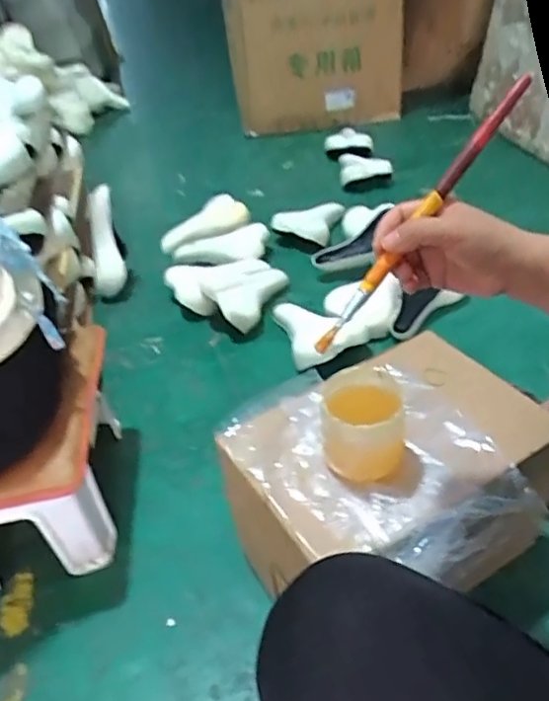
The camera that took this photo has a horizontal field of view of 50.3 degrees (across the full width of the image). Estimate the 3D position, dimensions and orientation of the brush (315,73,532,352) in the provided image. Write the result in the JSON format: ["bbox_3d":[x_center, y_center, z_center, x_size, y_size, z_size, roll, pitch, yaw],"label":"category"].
[{"bbox_3d":[0.123,-0.114,0.489,0.281,0.016,0.010,-53,48,2],"label":"brush"}]

